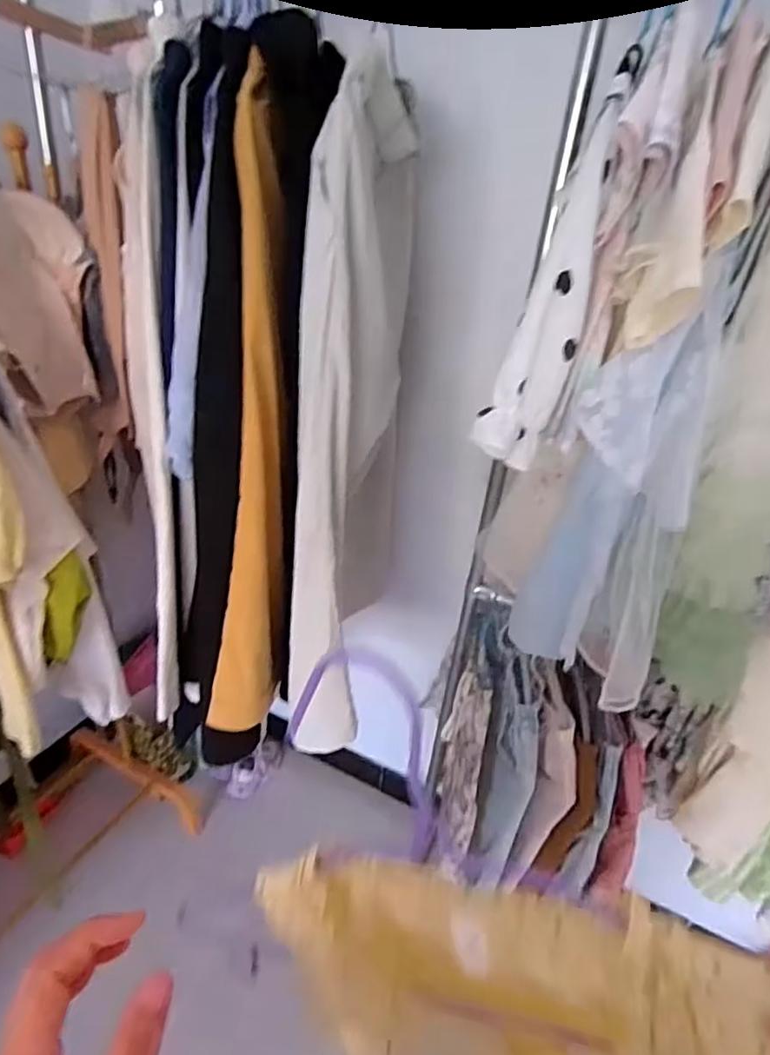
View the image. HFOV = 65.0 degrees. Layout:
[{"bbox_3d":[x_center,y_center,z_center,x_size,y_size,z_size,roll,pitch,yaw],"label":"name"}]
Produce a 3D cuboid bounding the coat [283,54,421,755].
[{"bbox_3d":[-0.049,-0.130,0.867,0.104,0.813,0.428,7,30,4],"label":"coat"}]

